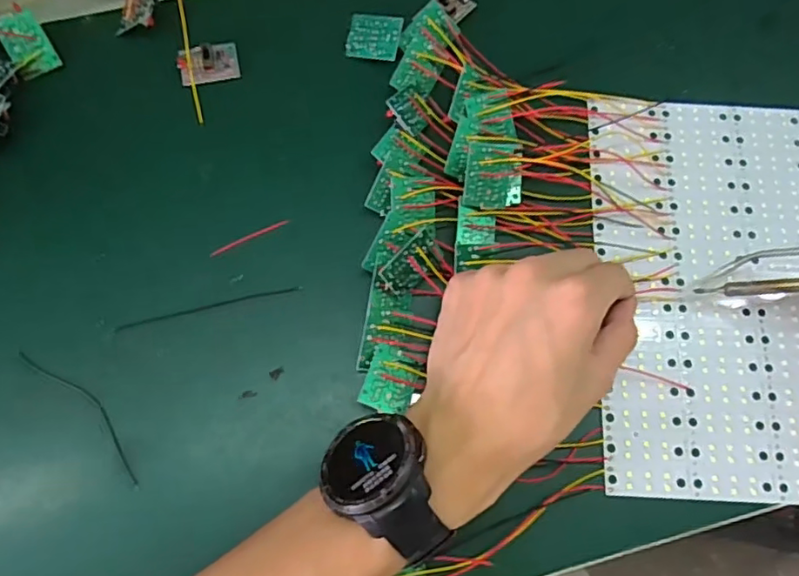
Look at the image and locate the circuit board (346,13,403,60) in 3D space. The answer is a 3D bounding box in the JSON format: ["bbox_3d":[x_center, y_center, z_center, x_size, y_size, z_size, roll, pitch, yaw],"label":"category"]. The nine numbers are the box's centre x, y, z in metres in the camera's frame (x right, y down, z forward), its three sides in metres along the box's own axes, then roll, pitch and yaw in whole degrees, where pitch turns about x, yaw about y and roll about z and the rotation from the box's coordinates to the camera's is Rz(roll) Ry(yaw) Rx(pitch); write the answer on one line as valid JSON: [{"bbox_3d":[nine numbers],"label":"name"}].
[{"bbox_3d":[-0.016,-0.160,0.365,0.036,0.004,0.027,12,94,19],"label":"circuit board"}]

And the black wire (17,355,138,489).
[{"bbox_3d":[-0.168,0.065,0.306,0.098,0.004,0.014,44,78,10],"label":"black wire"}]

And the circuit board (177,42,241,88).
[{"bbox_3d":[-0.121,-0.143,0.363,0.037,0.009,0.025,-18,76,-6],"label":"circuit board"}]

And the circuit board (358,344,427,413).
[{"bbox_3d":[-0.003,0.048,0.304,0.029,0.004,0.036,16,63,-4],"label":"circuit board"}]

